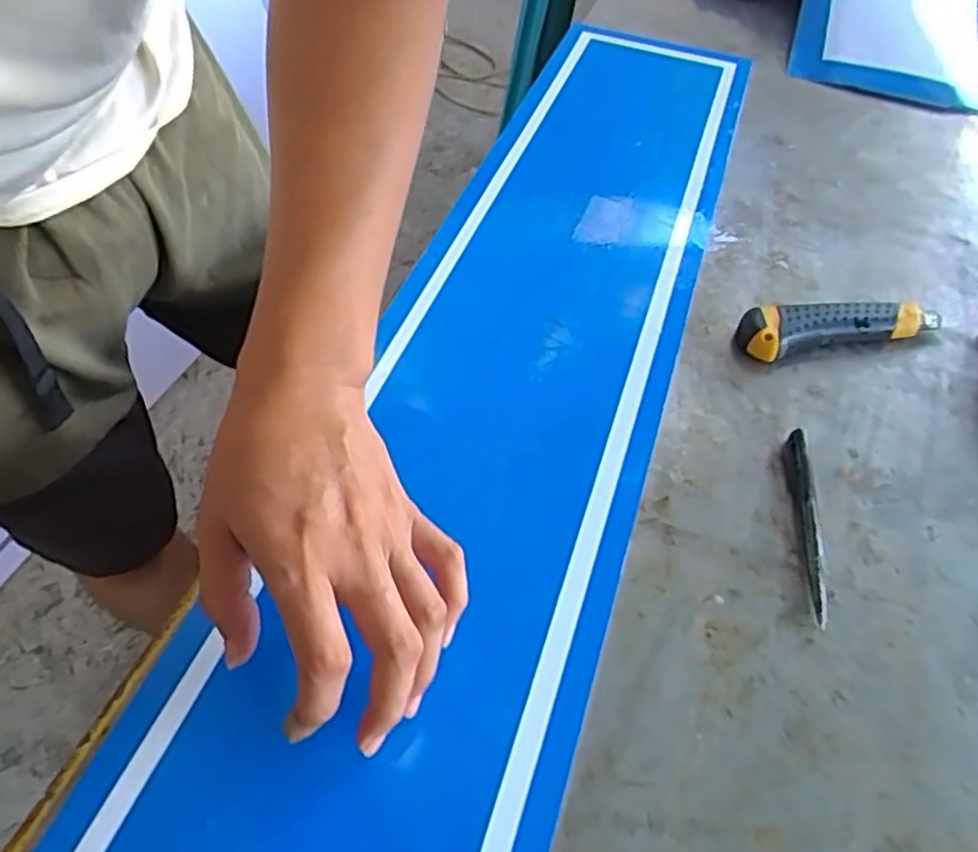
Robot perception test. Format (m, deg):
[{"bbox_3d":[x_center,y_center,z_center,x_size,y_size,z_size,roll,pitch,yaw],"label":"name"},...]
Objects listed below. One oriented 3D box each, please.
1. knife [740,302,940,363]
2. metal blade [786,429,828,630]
[{"bbox_3d":[0.252,-0.075,0.511,0.147,0.025,0.044,-10,54,-12],"label":"knife"},{"bbox_3d":[0.188,0.055,0.415,0.013,0.008,0.128,9,52,2],"label":"metal blade"}]

